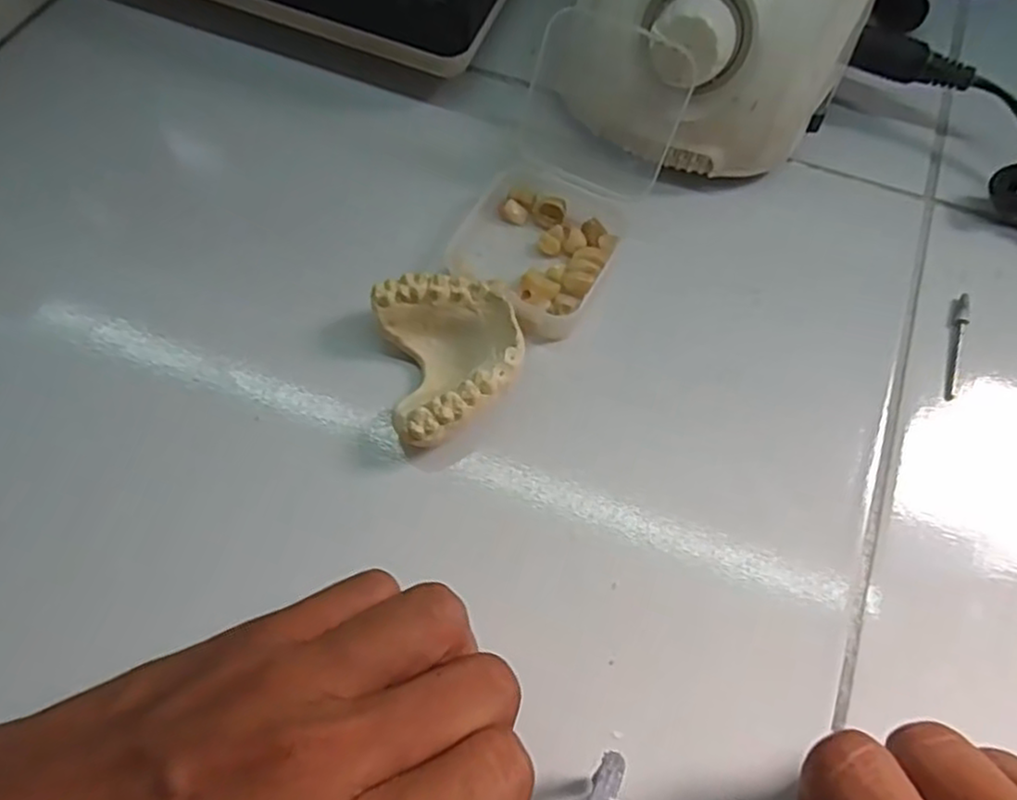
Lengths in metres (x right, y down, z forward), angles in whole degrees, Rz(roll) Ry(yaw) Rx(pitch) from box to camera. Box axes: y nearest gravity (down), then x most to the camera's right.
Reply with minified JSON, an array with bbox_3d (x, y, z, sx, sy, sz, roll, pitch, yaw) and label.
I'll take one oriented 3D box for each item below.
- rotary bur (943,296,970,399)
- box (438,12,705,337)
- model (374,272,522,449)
[{"bbox_3d":[0.168,-0.020,0.264,0.005,0.004,0.045,17,70,7],"label":"rotary bur"},{"bbox_3d":[0.019,-0.084,0.261,0.065,0.054,0.104,28,71,11],"label":"box"},{"bbox_3d":[-0.019,-0.014,0.248,0.046,0.027,0.057,-11,69,-4],"label":"model"}]

